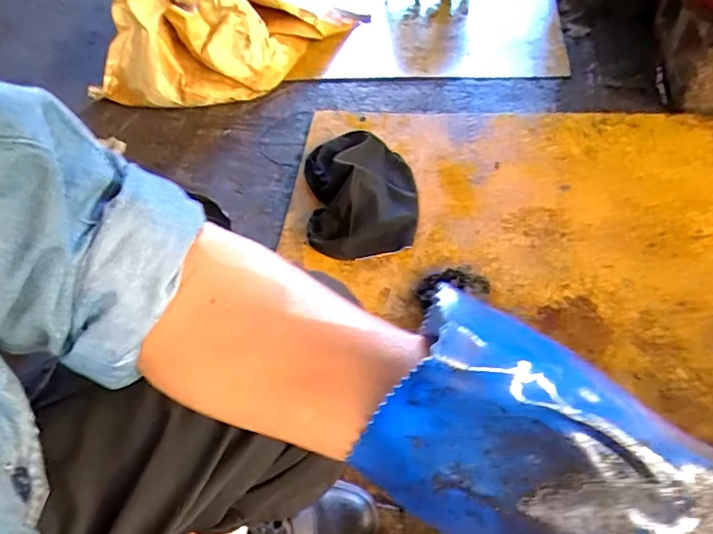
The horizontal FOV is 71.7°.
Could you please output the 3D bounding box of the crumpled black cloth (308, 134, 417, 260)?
[{"bbox_3d":[0.006,-0.173,1.005,0.223,0.073,0.335,-7,54,-1],"label":"crumpled black cloth"}]

